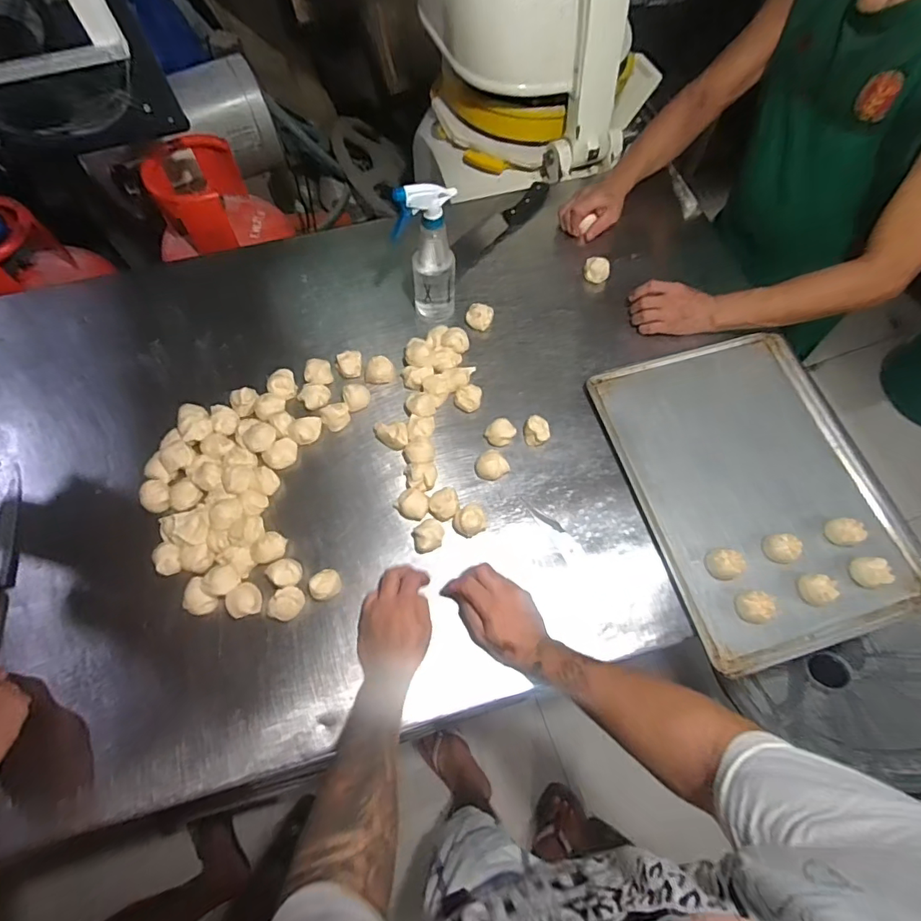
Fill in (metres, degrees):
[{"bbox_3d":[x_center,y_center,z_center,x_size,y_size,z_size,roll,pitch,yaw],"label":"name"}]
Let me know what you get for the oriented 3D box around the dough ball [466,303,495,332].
[{"bbox_3d":[0.034,-0.249,0.859,0.043,0.031,0.044,0,67,1],"label":"dough ball"}]

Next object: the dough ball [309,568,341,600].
[{"bbox_3d":[-0.183,0.167,0.672,0.038,0.037,0.036,0,67,1],"label":"dough ball"}]

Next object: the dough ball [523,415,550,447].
[{"bbox_3d":[0.119,-0.043,0.776,0.040,0.036,0.040,0,67,1],"label":"dough ball"}]

